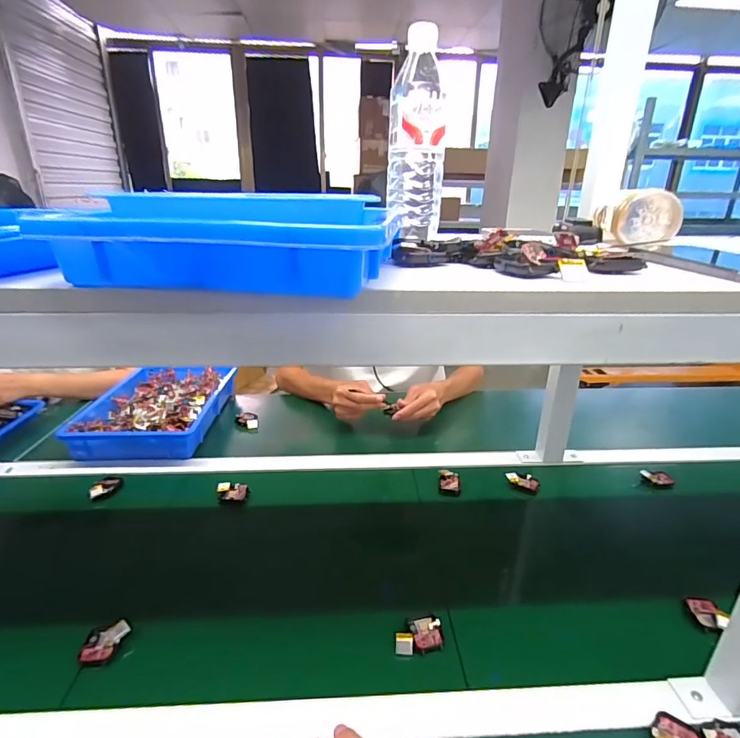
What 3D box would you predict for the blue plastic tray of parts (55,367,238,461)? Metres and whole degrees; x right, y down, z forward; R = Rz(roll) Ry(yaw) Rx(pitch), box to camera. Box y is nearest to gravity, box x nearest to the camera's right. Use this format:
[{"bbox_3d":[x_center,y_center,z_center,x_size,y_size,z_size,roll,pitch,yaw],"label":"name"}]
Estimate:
[{"bbox_3d":[-0.456,0.081,0.968,0.261,0.056,0.341,-1,22,-3],"label":"blue plastic tray of parts"}]

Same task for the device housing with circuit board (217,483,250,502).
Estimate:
[{"bbox_3d":[-0.232,0.205,0.743,0.052,0.017,0.025,3,22,6],"label":"device housing with circuit board"}]

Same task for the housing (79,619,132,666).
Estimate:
[{"bbox_3d":[-0.296,0.306,0.494,0.044,0.020,0.038,-3,22,-9],"label":"housing"}]

